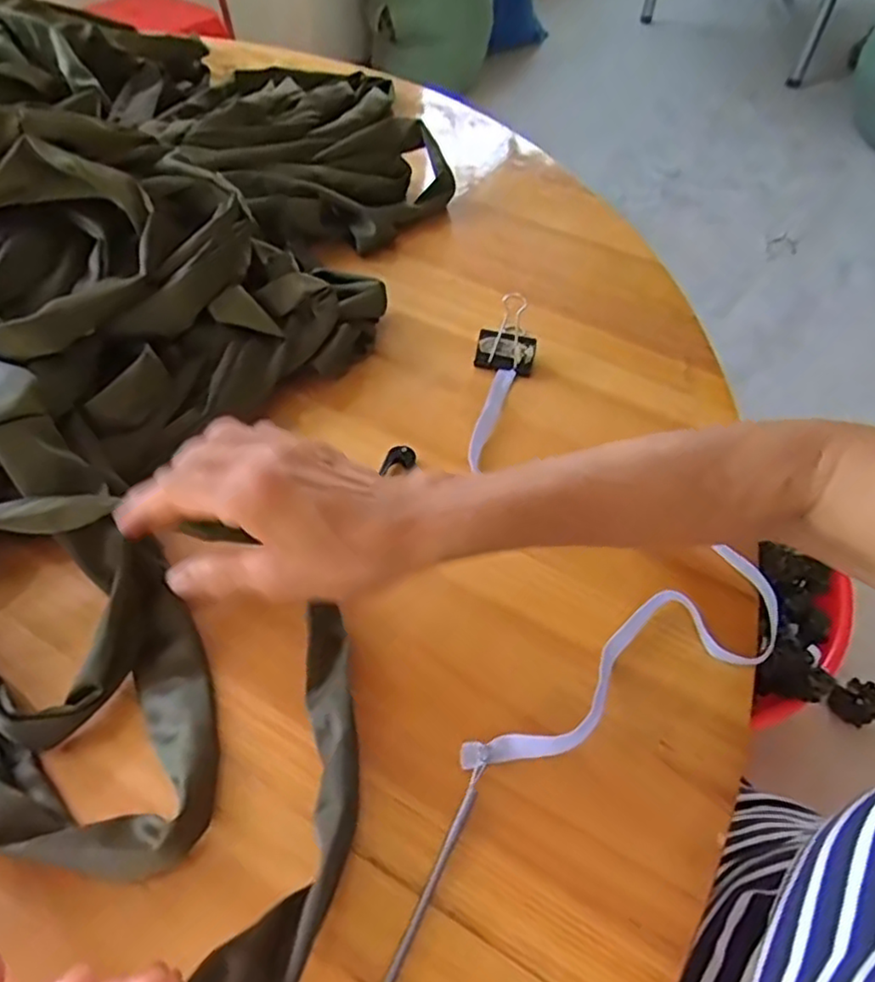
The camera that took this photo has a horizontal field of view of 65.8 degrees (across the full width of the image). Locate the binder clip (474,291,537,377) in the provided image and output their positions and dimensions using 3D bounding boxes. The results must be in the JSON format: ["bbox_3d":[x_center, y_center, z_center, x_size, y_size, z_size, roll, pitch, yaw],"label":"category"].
[{"bbox_3d":[0.051,-0.113,0.487,0.041,0.035,0.042,7,54,4],"label":"binder clip"}]

